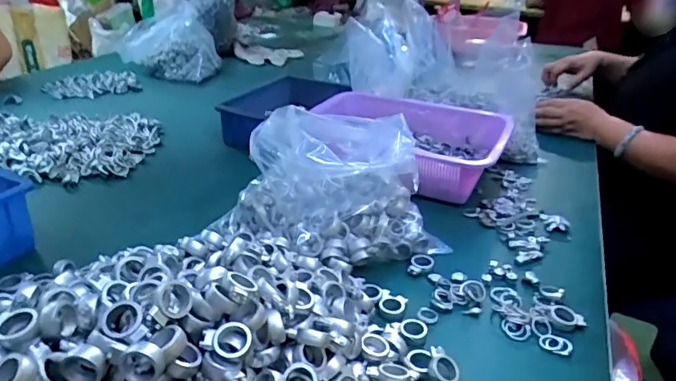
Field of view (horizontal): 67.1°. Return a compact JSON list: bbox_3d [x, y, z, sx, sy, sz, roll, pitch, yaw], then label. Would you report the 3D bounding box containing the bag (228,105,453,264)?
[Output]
[{"bbox_3d":[-0.003,-0.009,0.568,0.189,0.143,0.154,-15,32,-29],"label":"bag"}]

